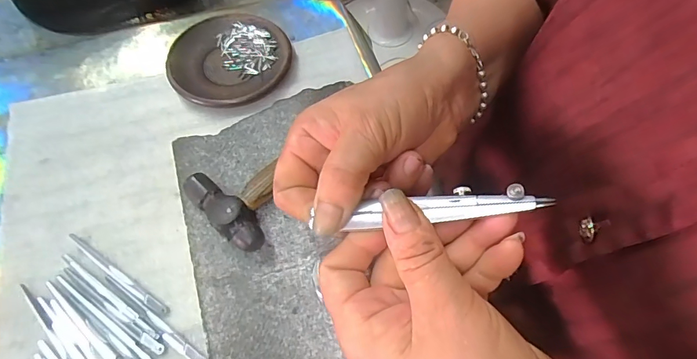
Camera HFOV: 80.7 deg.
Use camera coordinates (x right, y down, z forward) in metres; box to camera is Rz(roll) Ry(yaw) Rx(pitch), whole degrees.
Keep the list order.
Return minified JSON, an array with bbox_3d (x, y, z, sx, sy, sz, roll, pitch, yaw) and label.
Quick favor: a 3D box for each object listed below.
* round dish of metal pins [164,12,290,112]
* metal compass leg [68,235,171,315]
[{"bbox_3d":[-0.113,-0.116,0.392,0.110,0.020,0.115,0,63,0],"label":"round dish of metal pins"},{"bbox_3d":[-0.175,0.071,0.308,0.104,0.004,0.007,30,66,14],"label":"metal compass leg"}]

